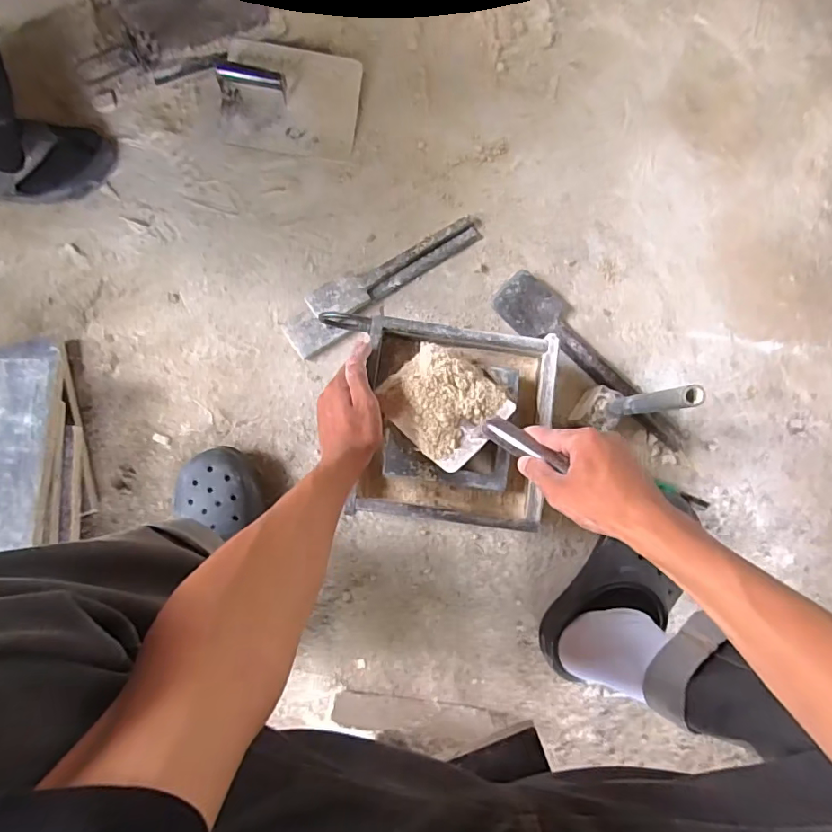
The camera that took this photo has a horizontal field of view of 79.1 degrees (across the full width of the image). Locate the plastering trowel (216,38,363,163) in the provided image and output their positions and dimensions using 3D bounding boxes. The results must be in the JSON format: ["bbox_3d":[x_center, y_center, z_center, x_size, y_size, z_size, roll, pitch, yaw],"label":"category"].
[{"bbox_3d":[-0.196,-0.503,0.776,0.211,0.063,0.165,8,79,0],"label":"plastering trowel"}]

